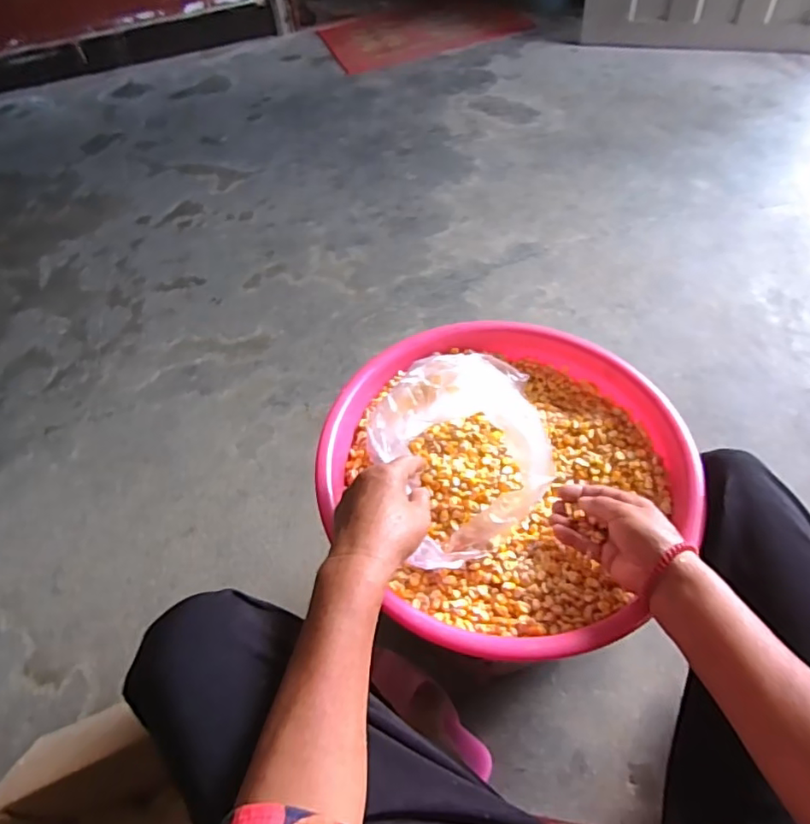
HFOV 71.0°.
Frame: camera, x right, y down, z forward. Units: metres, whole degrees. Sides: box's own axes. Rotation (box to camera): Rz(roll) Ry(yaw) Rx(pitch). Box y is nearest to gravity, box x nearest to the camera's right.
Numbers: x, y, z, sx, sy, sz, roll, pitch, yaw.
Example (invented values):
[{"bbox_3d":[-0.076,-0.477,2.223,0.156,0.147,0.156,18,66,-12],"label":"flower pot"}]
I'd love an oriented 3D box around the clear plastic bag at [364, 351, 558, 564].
[{"bbox_3d":[0.056,0.041,0.515,0.157,0.115,0.150,-24,56,-12],"label":"clear plastic bag"}]

